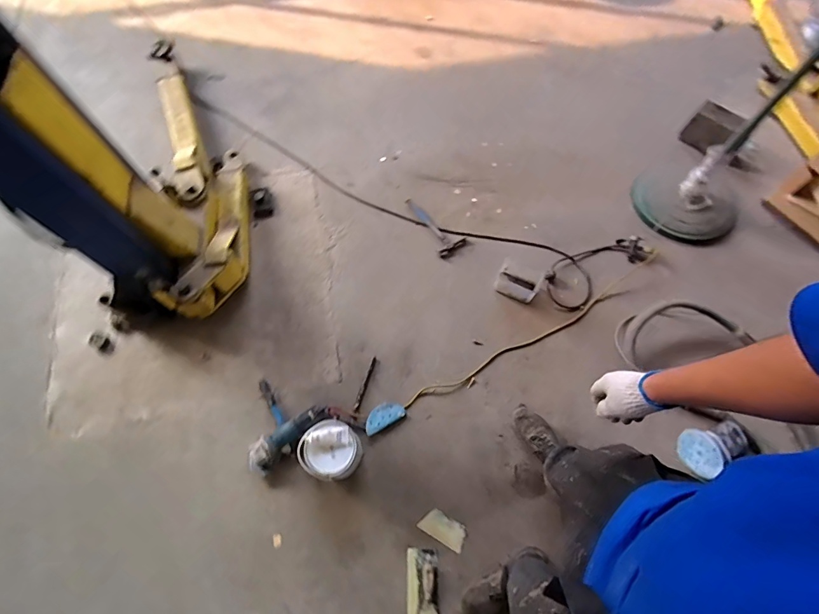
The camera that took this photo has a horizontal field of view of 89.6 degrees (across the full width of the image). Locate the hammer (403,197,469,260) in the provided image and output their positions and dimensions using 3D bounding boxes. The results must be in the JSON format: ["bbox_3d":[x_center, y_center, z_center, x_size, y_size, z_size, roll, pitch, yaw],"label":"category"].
[{"bbox_3d":[0.085,-0.319,1.562,0.114,0.038,0.280,-36,71,-14],"label":"hammer"}]

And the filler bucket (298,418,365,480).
[{"bbox_3d":[-0.229,0.427,1.225,0.149,0.148,0.156,0,67,1],"label":"filler bucket"}]

